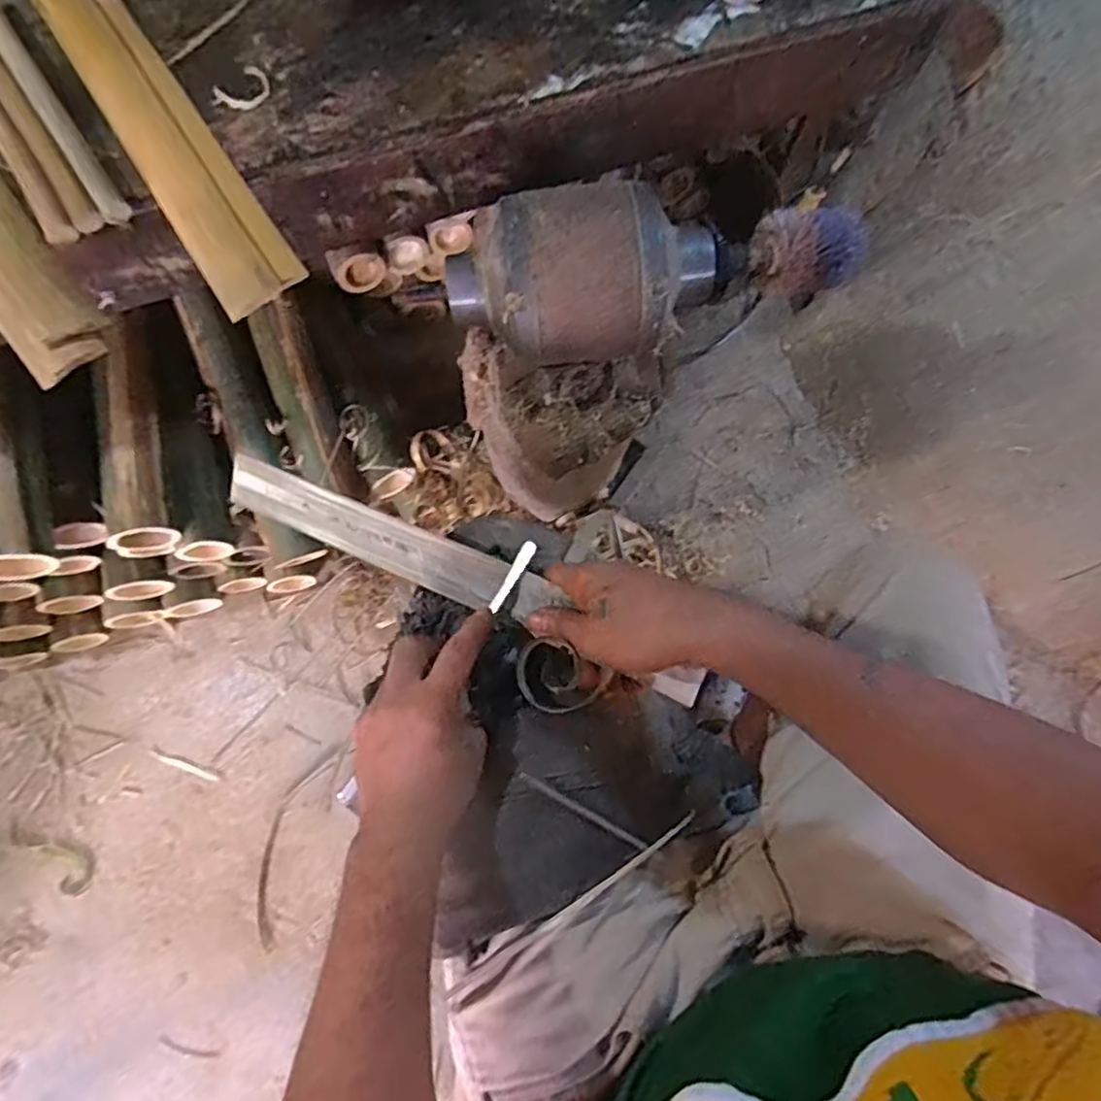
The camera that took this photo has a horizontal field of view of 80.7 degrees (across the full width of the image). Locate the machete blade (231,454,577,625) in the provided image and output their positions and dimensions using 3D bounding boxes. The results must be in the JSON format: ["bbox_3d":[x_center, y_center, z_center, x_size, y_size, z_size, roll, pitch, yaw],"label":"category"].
[{"bbox_3d":[-0.121,-0.007,0.473,0.268,0.008,0.044,21,109,13],"label":"machete blade"}]

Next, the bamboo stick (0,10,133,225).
[{"bbox_3d":[-0.403,-0.358,0.519,0.020,0.021,0.262,-34,76,-11],"label":"bamboo stick"}]

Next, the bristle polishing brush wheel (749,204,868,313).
[{"bbox_3d":[0.233,-0.268,0.585,0.099,0.061,0.070,19,73,5],"label":"bristle polishing brush wheel"}]

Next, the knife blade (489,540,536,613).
[{"bbox_3d":[-0.026,0.018,0.442,0.009,0.004,0.053,33,100,9],"label":"knife blade"}]

